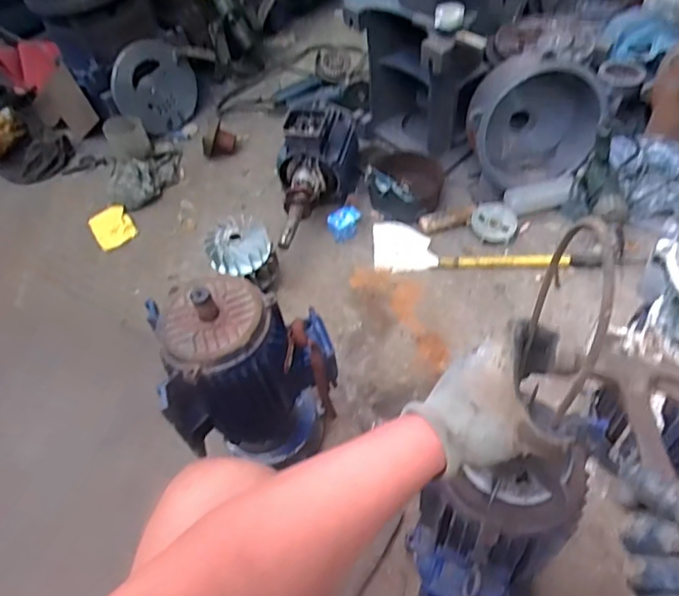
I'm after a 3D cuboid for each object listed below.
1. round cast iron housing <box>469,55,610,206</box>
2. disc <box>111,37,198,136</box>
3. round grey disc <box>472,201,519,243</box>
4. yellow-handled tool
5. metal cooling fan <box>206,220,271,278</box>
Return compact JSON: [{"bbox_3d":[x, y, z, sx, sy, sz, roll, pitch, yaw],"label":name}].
[{"bbox_3d":[0.470,-0.421,1.285,0.317,0.302,0.217,-10,12,8],"label":"round cast iron housing"},{"bbox_3d":[-0.507,-0.585,1.501,0.034,0.243,0.220,38,97,34],"label":"disc"},{"bbox_3d":[0.373,-0.180,1.296,0.107,0.026,0.107,-2,66,5],"label":"round grey disc"},{"bbox_3d":[0.330,-0.122,1.244,0.499,0.032,0.132,1,52,7],"label":"yellow-handled tool"},{"bbox_3d":[-0.214,-0.111,1.135,0.131,0.050,0.120,-18,52,-8],"label":"metal cooling fan"}]

